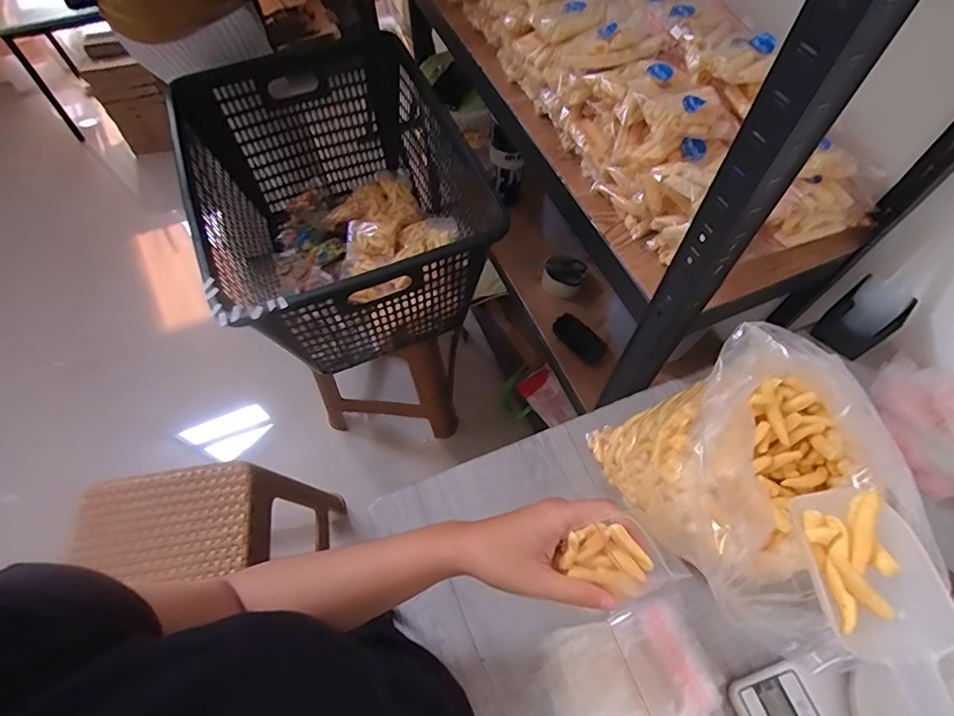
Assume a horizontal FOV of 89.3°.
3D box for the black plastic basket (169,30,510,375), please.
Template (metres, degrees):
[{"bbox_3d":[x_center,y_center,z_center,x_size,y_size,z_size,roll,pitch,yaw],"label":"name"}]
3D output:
[{"bbox_3d":[-0.232,-0.274,0.885,0.430,0.300,0.563,-23,64,-11],"label":"black plastic basket"}]

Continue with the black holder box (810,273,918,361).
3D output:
[{"bbox_3d":[0.475,-0.043,0.607,0.057,0.094,0.067,-39,68,-19],"label":"black holder box"}]

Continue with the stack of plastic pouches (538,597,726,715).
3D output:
[{"bbox_3d":[0.132,0.292,0.433,0.139,0.024,0.111,-24,64,-12],"label":"stack of plastic pouches"}]

